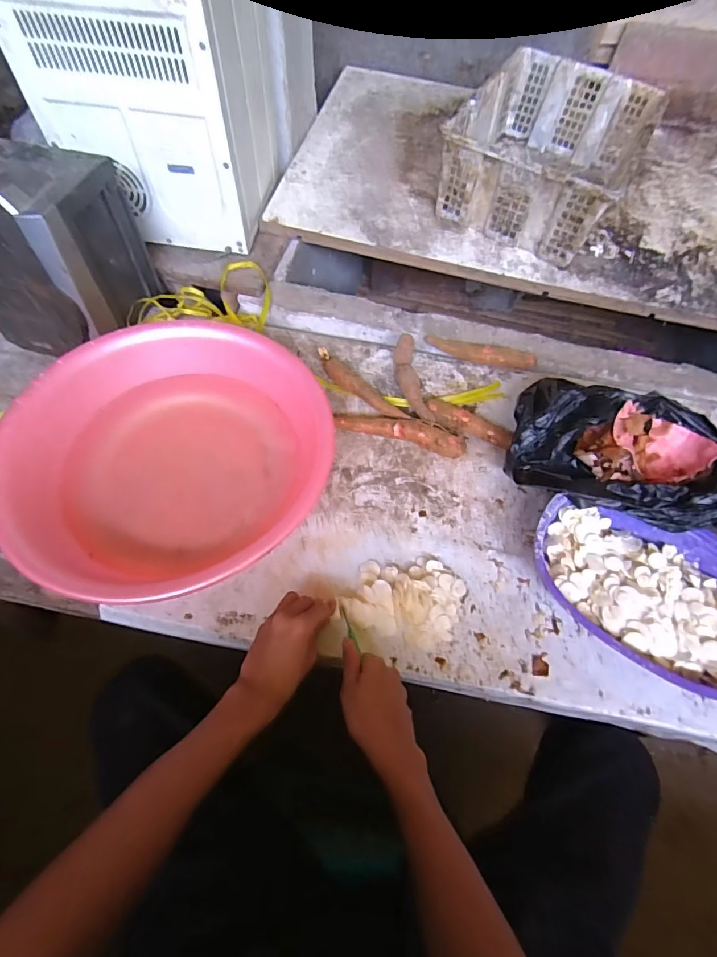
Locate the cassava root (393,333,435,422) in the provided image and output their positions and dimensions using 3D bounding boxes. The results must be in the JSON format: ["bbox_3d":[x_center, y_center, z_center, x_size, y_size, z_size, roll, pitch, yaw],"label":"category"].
[{"bbox_3d":[0.092,-0.168,0.768,0.042,0.032,0.187,-9,61,-9],"label":"cassava root"}]

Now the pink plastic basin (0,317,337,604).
[{"bbox_3d":[-0.252,-0.030,0.628,0.422,0.111,0.402,5,59,-1],"label":"pink plastic basin"}]

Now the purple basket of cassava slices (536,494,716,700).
[{"bbox_3d":[0.370,0.147,0.588,0.302,0.071,0.208,26,61,11],"label":"purple basket of cassava slices"}]

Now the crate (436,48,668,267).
[{"bbox_3d":[0.397,-0.687,0.959,0.333,0.172,0.467,27,61,12],"label":"crate"}]

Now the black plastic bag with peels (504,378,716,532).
[{"bbox_3d":[0.360,-0.034,0.650,0.283,0.127,0.201,30,62,13],"label":"black plastic bag with peels"}]

